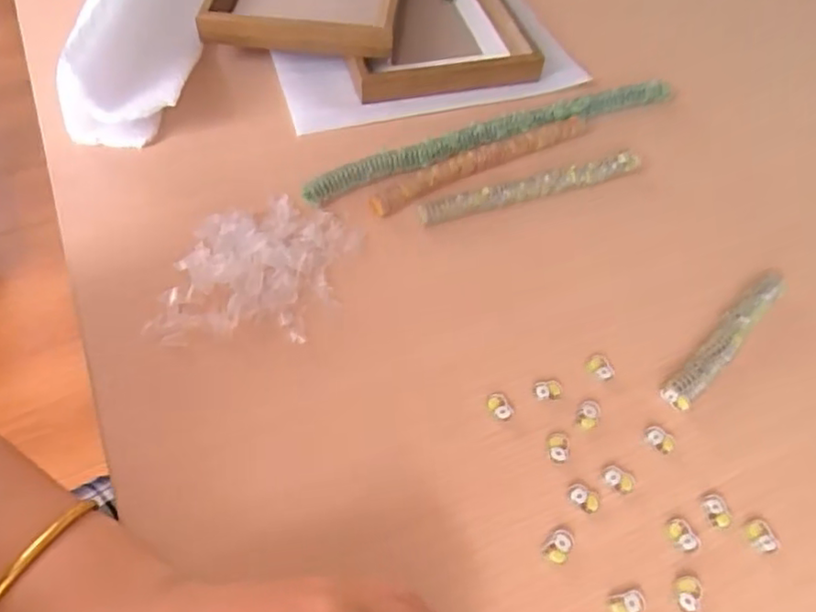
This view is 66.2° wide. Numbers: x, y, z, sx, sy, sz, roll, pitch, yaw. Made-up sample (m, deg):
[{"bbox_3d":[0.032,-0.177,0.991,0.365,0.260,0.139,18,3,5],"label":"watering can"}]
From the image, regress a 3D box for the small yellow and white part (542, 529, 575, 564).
[{"bbox_3d":[0.072,0.114,0.297,0.011,0.004,0.016,36,59,19],"label":"small yellow and white part"}]

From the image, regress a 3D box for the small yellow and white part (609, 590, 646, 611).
[{"bbox_3d":[0.100,0.135,0.283,0.017,0.004,0.011,-10,56,-12],"label":"small yellow and white part"}]

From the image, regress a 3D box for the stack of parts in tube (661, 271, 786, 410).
[{"bbox_3d":[0.188,0.017,0.368,0.017,0.014,0.123,41,61,21],"label":"stack of parts in tube"}]

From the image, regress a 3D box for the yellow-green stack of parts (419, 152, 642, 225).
[{"bbox_3d":[0.085,-0.082,0.425,0.160,0.016,0.013,-15,57,-15],"label":"yellow-green stack of parts"}]

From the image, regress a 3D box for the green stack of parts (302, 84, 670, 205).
[{"bbox_3d":[0.066,-0.122,0.454,0.295,0.018,0.019,-19,58,-17],"label":"green stack of parts"}]

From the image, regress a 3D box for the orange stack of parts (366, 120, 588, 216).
[{"bbox_3d":[0.051,-0.101,0.436,0.172,0.016,0.014,-25,60,-21],"label":"orange stack of parts"}]

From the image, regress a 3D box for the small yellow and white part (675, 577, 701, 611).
[{"bbox_3d":[0.129,0.133,0.287,0.010,0.005,0.015,5,54,-2],"label":"small yellow and white part"}]

